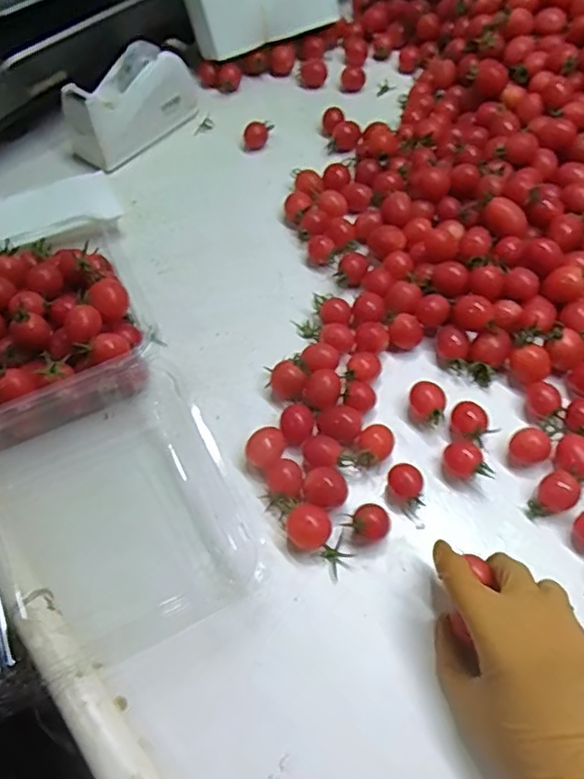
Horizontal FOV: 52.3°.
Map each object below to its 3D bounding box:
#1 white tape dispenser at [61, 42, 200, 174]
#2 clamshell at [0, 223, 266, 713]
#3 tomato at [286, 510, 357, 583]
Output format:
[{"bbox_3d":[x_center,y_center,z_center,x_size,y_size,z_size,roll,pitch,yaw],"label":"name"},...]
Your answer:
[{"bbox_3d":[-0.168,-0.300,0.613,0.069,0.069,0.141,27,63,19],"label":"white tape dispenser"},{"bbox_3d":[-0.159,0.019,0.419,0.182,0.077,0.333,-25,59,-12],"label":"clamshell"},{"bbox_3d":[0.018,0.097,0.382,0.028,0.022,0.044,-34,61,-17],"label":"tomato"}]

